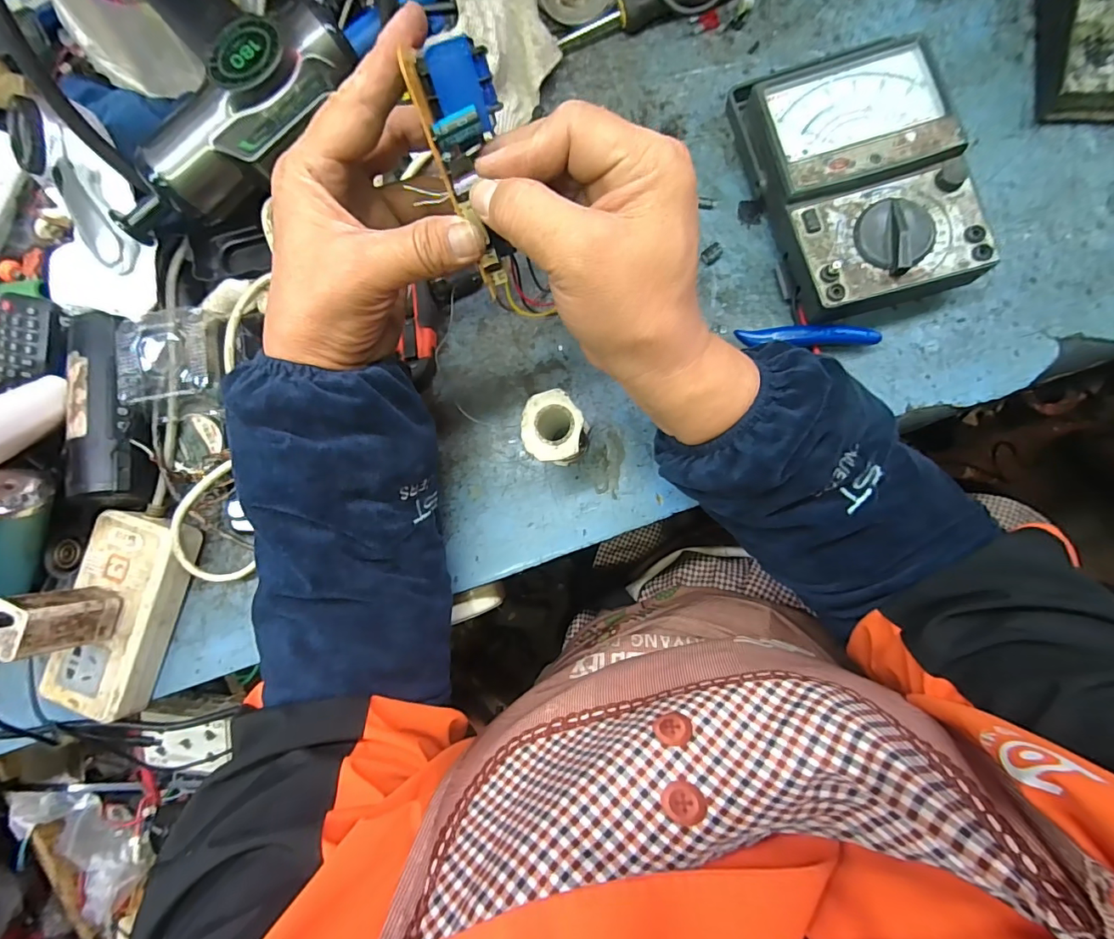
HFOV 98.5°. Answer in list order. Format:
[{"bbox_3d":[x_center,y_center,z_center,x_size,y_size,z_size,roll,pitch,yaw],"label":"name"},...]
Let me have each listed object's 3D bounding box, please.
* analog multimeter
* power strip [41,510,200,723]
[{"bbox_3d":[0.200,-0.192,0.323,0.119,0.041,0.180,-11,81,7],"label":"analog multimeter"},{"bbox_3d":[-0.332,0.111,0.372,0.073,0.037,0.148,13,85,10],"label":"power strip"}]

